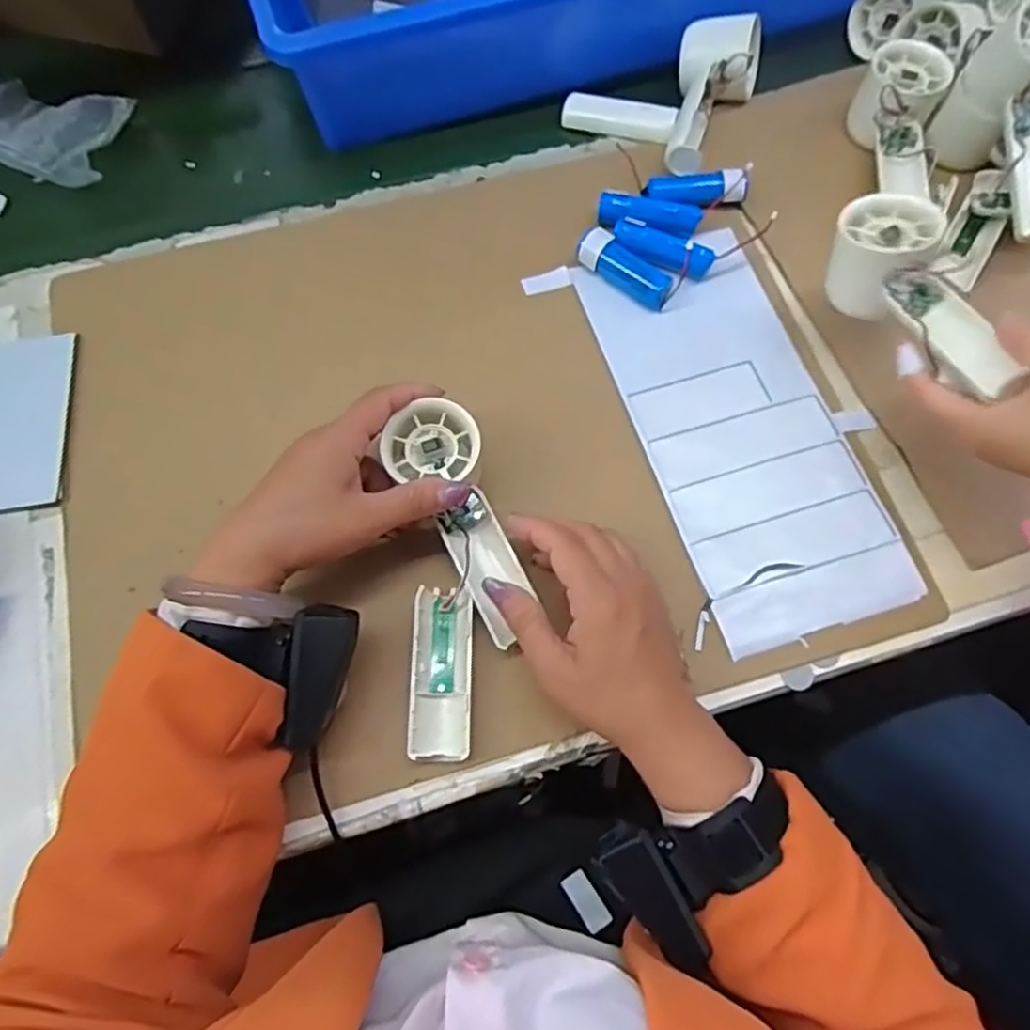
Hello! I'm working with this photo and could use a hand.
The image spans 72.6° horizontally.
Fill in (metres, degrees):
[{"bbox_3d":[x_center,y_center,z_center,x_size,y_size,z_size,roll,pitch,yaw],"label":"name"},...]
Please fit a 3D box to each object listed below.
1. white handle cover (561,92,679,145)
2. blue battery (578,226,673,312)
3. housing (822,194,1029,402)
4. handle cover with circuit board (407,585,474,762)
[{"bbox_3d":[0.084,-0.321,0.567,0.094,0.020,0.032,26,70,10],"label":"white handle cover"},{"bbox_3d":[0.078,-0.172,0.497,0.075,0.024,0.023,40,73,15],"label":"blue battery"},{"bbox_3d":[0.231,-0.123,0.407,0.056,0.049,0.144,-10,68,-4],"label":"housing"},{"bbox_3d":[-0.041,0.089,0.399,0.033,0.015,0.094,0,68,0],"label":"handle cover with circuit board"}]

